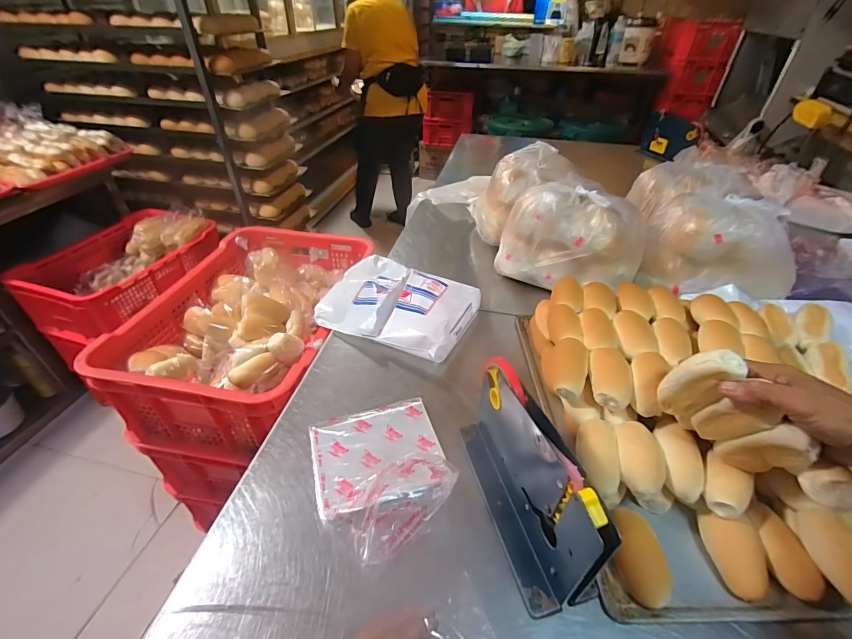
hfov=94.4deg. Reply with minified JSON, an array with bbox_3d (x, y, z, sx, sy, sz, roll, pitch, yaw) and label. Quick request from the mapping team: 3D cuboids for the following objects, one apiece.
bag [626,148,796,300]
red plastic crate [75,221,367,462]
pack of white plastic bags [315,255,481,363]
[{"bbox_3d":[0.557,-0.199,0.783,0.258,0.142,0.351,12,40,12],"label":"bag"},{"bbox_3d":[-0.343,-0.003,0.811,0.349,0.162,0.514,6,39,5],"label":"red plastic crate"},{"bbox_3d":[-0.051,-0.030,0.715,0.269,0.059,0.195,20,43,21],"label":"pack of white plastic bags"}]

